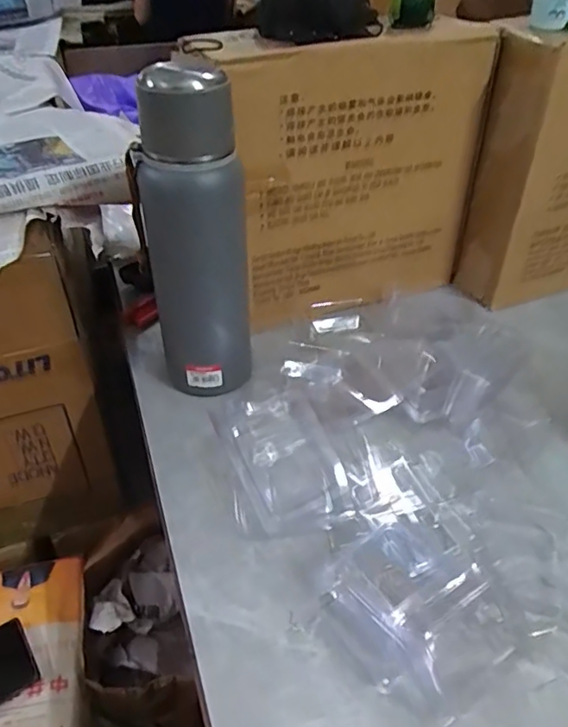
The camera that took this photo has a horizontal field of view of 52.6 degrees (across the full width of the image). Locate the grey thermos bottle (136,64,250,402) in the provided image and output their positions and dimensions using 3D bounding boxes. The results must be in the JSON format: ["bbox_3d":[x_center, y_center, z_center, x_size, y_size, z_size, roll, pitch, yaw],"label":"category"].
[{"bbox_3d":[-0.073,-0.094,0.474,0.072,0.266,0.066,-16,43,-19],"label":"grey thermos bottle"}]

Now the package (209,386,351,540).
[{"bbox_3d":[-0.003,0.077,0.471,0.089,0.021,0.136,-9,41,-12],"label":"package"}]

